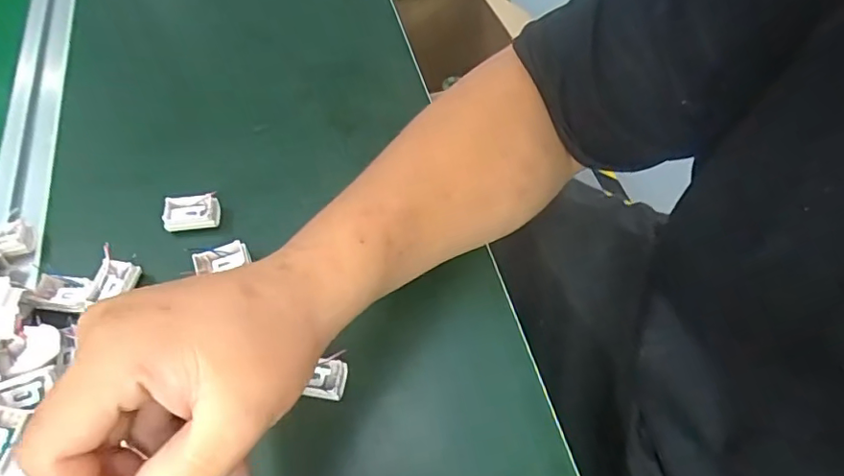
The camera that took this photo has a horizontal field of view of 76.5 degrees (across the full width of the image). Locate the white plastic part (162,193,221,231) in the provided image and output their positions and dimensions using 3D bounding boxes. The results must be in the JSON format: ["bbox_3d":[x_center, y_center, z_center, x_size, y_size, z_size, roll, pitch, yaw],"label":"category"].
[{"bbox_3d":[-0.159,-0.019,0.372,0.036,0.013,0.023,-8,58,-3],"label":"white plastic part"}]

